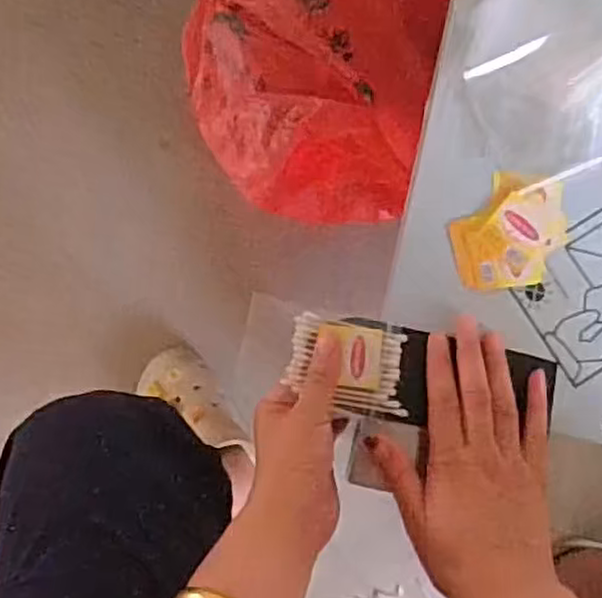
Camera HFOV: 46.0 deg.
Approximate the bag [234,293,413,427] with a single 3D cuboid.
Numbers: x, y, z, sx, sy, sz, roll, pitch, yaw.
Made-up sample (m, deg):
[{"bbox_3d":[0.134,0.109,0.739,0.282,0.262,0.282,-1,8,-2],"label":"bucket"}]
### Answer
[{"bbox_3d":[0.014,0.042,0.466,0.109,0.013,0.072,9,84,5],"label":"bag"}]

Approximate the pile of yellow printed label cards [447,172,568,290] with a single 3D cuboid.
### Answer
[{"bbox_3d":[0.143,-0.047,0.486,0.080,0.012,0.077,0,84,4],"label":"pile of yellow printed label cards"}]

